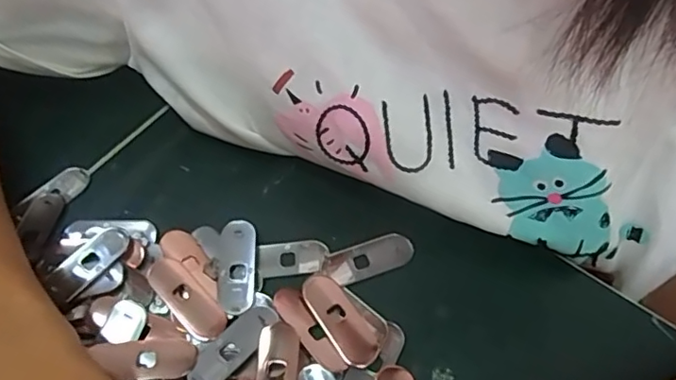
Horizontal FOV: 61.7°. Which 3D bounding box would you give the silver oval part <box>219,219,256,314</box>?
[{"bbox_3d":[-0.052,0.039,0.291,0.018,0.004,0.049,-6,61,5],"label":"silver oval part"}]

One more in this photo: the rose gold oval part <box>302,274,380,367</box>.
[{"bbox_3d":[0.000,0.063,0.279,0.020,0.004,0.050,-33,65,-18],"label":"rose gold oval part"}]

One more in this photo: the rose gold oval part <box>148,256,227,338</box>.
[{"bbox_3d":[-0.075,0.053,0.280,0.017,0.004,0.048,-41,77,-22],"label":"rose gold oval part"}]

